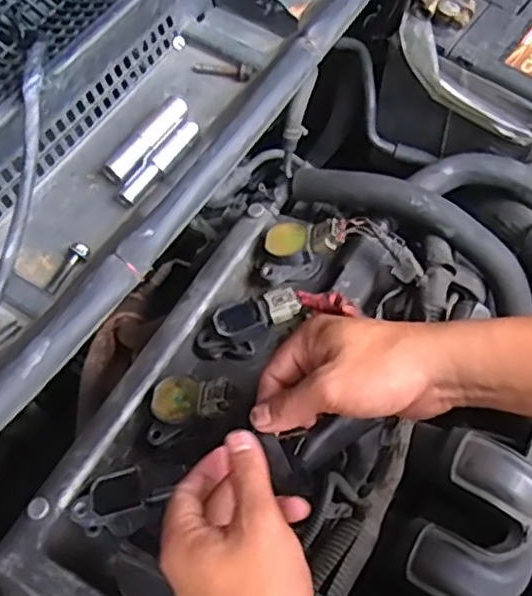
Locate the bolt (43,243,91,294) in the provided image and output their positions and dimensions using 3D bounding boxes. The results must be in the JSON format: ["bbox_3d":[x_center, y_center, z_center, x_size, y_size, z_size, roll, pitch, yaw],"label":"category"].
[{"bbox_3d":[-0.110,-0.016,0.366,0.009,0.008,0.032,36,87,18],"label":"bolt"}]

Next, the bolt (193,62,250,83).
[{"bbox_3d":[-0.029,-0.149,0.435,0.039,0.005,0.012,5,61,3],"label":"bolt"}]

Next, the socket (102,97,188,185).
[{"bbox_3d":[-0.070,-0.094,0.399,0.016,0.017,0.063,33,66,17],"label":"socket"}]

